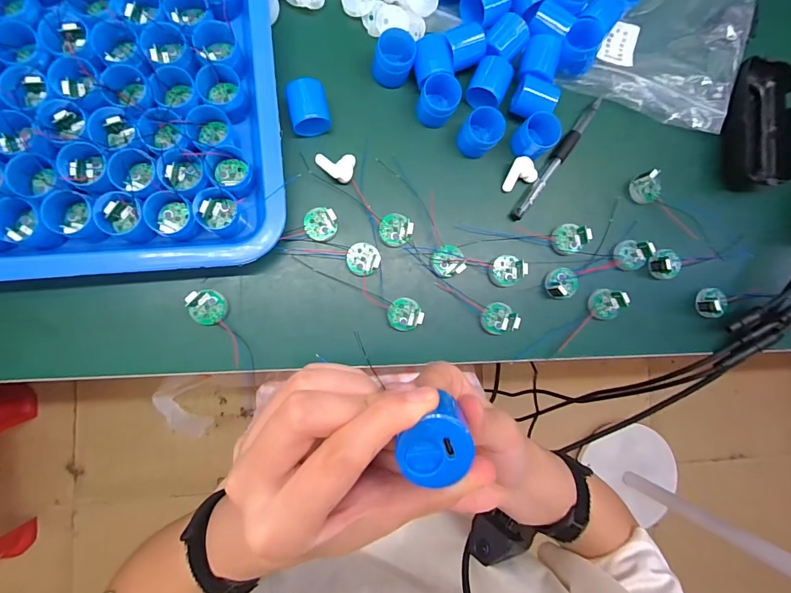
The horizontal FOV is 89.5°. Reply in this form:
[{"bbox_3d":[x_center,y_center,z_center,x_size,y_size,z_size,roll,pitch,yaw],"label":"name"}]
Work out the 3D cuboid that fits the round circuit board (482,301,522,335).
[{"bbox_3d":[0.084,0.018,0.318,0.026,0.014,0.025,0,88,-9],"label":"round circuit board"}]

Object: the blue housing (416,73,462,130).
[{"bbox_3d":[0.033,-0.154,0.316,0.029,0.032,0.032,18,86,-8],"label":"blue housing"}]

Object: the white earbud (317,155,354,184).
[{"bbox_3d":[-0.047,-0.100,0.309,0.029,0.011,0.022,10,87,-8],"label":"white earbud"}]

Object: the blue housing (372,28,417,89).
[{"bbox_3d":[-0.001,-0.183,0.308,0.029,0.031,0.027,0,88,-9],"label":"blue housing"}]

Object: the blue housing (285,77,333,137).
[{"bbox_3d":[-0.065,-0.140,0.301,0.028,0.024,0.035,-12,90,-9],"label":"blue housing"}]

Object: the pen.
[{"bbox_3d":[0.137,-0.117,0.336,0.011,0.011,0.129,37,84,-6],"label":"pen"}]

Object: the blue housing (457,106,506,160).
[{"bbox_3d":[0.066,-0.128,0.320,0.029,0.033,0.032,38,83,-6],"label":"blue housing"}]

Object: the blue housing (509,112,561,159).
[{"bbox_3d":[0.113,-0.129,0.323,0.030,0.028,0.028,0,88,-9],"label":"blue housing"}]

